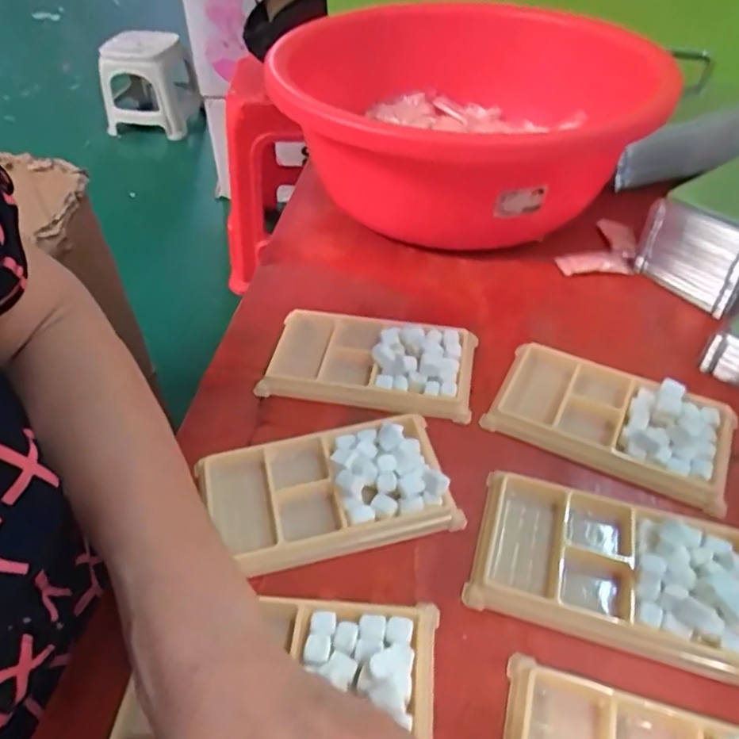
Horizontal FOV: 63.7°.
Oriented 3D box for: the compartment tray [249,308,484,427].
[{"bbox_3d":[-0.001,-0.007,0.398,0.136,0.016,0.074,9,46,10],"label":"compartment tray"}]

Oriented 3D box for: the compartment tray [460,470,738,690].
[{"bbox_3d":[0.119,0.094,0.290,0.130,0.016,0.072,14,48,15],"label":"compartment tray"}]

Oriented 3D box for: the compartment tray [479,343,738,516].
[{"bbox_3d":[0.143,0.025,0.354,0.133,0.016,0.070,21,50,21],"label":"compartment tray"}]

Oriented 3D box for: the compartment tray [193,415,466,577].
[{"bbox_3d":[-0.025,0.064,0.327,0.133,0.019,0.074,-11,46,-9],"label":"compartment tray"}]

